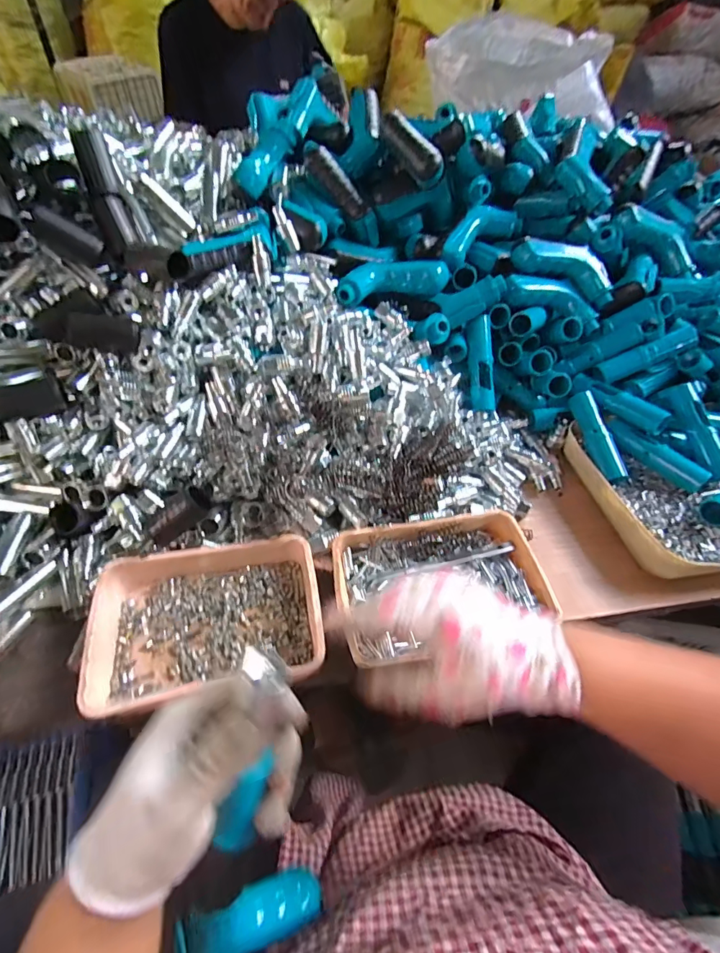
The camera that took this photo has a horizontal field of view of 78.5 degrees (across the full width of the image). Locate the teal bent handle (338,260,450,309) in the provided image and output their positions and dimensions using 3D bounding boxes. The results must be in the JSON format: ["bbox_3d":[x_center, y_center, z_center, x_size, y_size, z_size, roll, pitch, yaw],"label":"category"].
[{"bbox_3d":[0.044,-0.243,0.551,0.145,0.034,0.042,-11,53,-12],"label":"teal bent handle"}]

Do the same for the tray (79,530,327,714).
[{"bbox_3d":[-0.140,0.135,0.416,0.202,0.042,0.143,-6,52,-9],"label":"tray"}]

